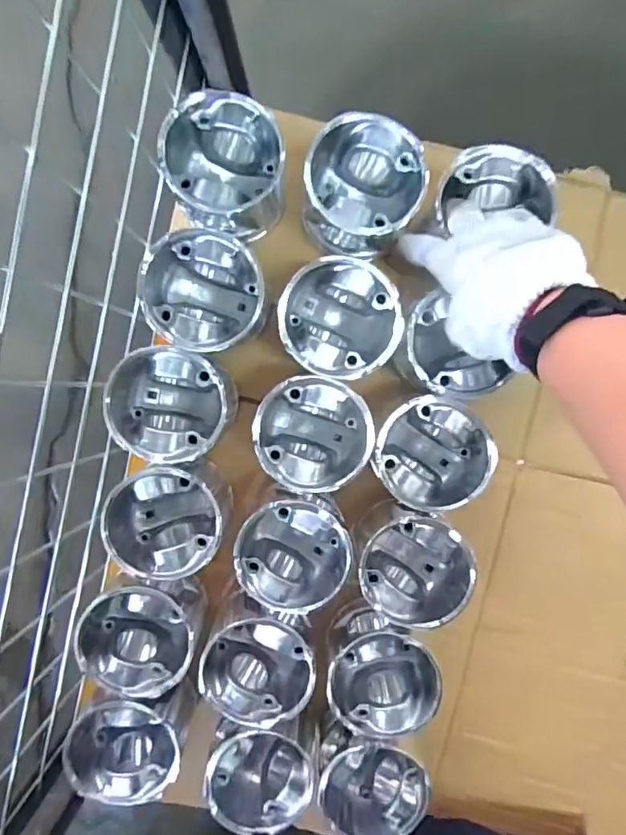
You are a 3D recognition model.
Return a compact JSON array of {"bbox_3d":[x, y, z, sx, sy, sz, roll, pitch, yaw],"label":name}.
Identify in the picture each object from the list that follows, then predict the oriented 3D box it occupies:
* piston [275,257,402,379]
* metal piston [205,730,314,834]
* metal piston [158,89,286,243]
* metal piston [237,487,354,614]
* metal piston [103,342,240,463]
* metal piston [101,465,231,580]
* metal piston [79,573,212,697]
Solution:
[{"bbox_3d":[0.022,-0.079,0.435,0.091,0.075,0.089,-2,94,1],"label":"piston"},{"bbox_3d":[-0.045,0.308,0.463,0.086,0.071,0.088,-2,94,1],"label":"metal piston"},{"bbox_3d":[-0.071,-0.198,0.429,0.085,0.088,0.093,0,94,1],"label":"metal piston"},{"bbox_3d":[-0.015,0.111,0.450,0.091,0.062,0.096,0,94,1],"label":"metal piston"},{"bbox_3d":[-0.115,-0.011,0.439,0.092,0.071,0.090,0,94,1],"label":"metal piston"},{"bbox_3d":[-0.121,0.082,0.452,0.094,0.080,0.086,0,94,1],"label":"metal piston"},{"bbox_3d":[-0.145,0.179,0.452,0.091,0.064,0.091,0,94,1],"label":"metal piston"}]

